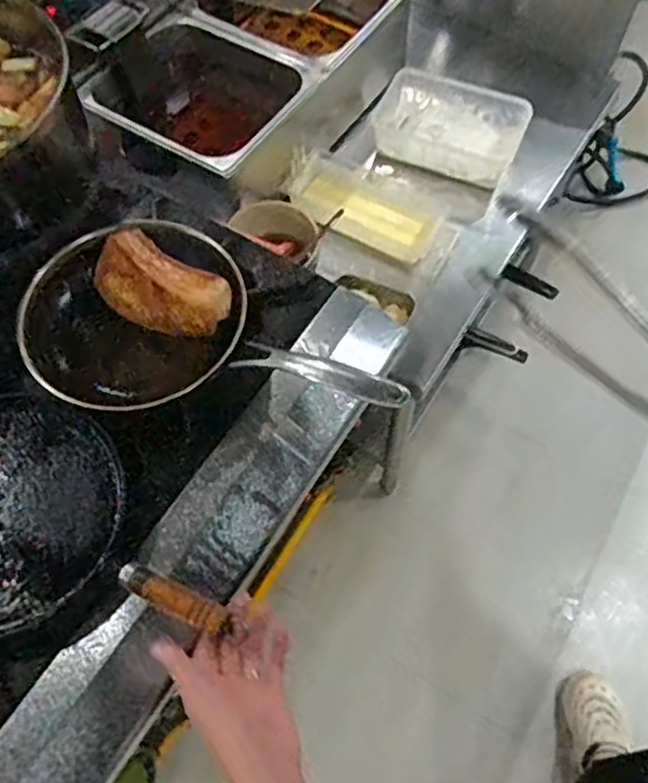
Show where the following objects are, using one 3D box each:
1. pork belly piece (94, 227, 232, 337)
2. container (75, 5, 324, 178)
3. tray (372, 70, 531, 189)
[{"bbox_3d":[-0.182,-0.115,0.764,0.164,0.058,0.081,31,67,16],"label":"pork belly piece"},{"bbox_3d":[-0.203,-0.459,1.153,0.301,0.164,0.264,30,67,16],"label":"container"},{"bbox_3d":[0.224,-0.476,1.222,0.264,0.096,0.175,20,64,11],"label":"tray"}]

